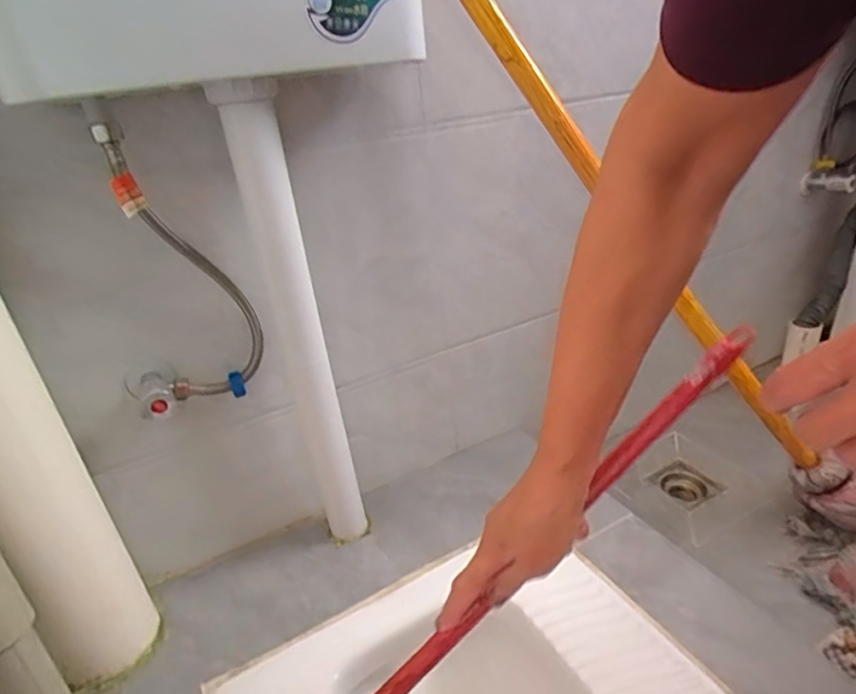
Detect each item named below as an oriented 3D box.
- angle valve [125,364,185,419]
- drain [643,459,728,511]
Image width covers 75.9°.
[{"bbox_3d":[-0.279,0.049,0.566,0.047,0.036,0.089,-21,30,-28],"label":"angle valve"},{"bbox_3d":[0.435,0.240,0.942,0.102,0.024,0.096,-19,29,-24],"label":"drain"}]

